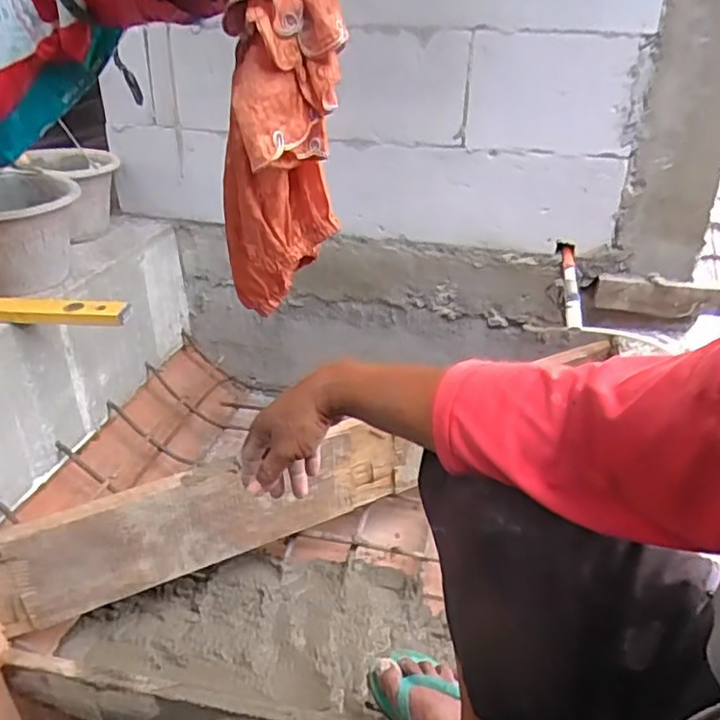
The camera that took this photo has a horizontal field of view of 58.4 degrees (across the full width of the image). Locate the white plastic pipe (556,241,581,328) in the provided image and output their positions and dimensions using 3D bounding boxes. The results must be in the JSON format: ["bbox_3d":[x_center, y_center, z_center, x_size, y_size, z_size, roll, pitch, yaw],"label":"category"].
[{"bbox_3d":[0.407,-0.148,1.250,0.033,0.034,0.178,1,68,1],"label":"white plastic pipe"}]

